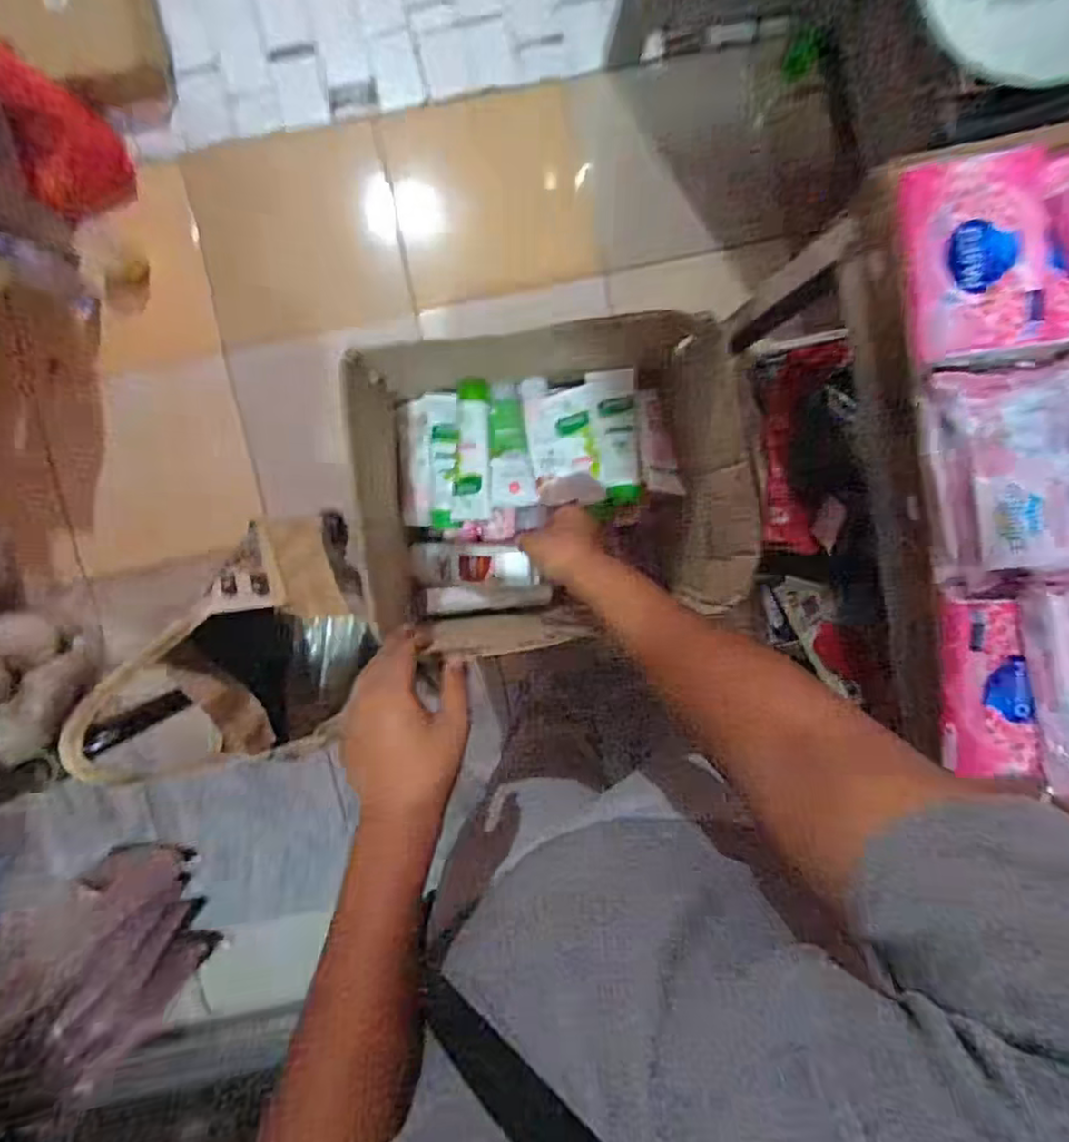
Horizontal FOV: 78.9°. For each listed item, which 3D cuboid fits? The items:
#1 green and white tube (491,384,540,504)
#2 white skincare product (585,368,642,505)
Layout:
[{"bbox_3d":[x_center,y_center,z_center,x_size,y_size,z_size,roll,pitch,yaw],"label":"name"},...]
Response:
[{"bbox_3d":[-0.030,-0.154,0.776,0.051,0.027,0.151,-6,83,-3],"label":"green and white tube"},{"bbox_3d":[0.099,-0.159,0.770,0.053,0.030,0.157,-7,96,-3],"label":"white skincare product"}]

